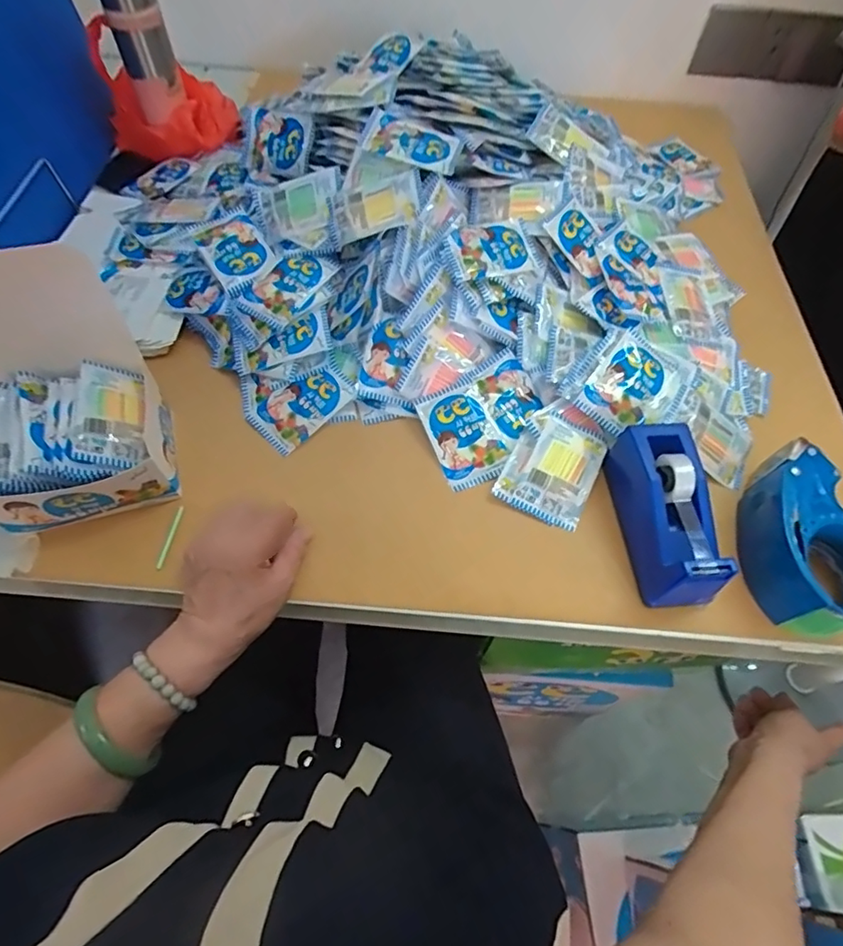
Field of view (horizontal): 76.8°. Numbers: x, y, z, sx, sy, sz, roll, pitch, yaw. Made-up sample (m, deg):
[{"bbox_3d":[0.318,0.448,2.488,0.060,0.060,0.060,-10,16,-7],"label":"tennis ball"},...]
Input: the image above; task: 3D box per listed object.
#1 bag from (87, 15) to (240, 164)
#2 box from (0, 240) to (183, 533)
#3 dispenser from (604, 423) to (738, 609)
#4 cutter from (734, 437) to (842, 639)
[{"bbox_3d":[-0.339,-0.510,0.713,0.172,0.140,0.114,-23,63,-16],"label":"bag"},{"bbox_3d":[-0.307,-0.057,0.434,0.152,0.184,0.152,-20,62,-14],"label":"box"},{"bbox_3d":[0.216,0.034,0.468,0.058,0.068,0.151,-3,60,-5],"label":"dispenser"},{"bbox_3d":[0.335,0.054,0.469,0.082,0.065,0.164,-1,59,-4],"label":"cutter"}]

